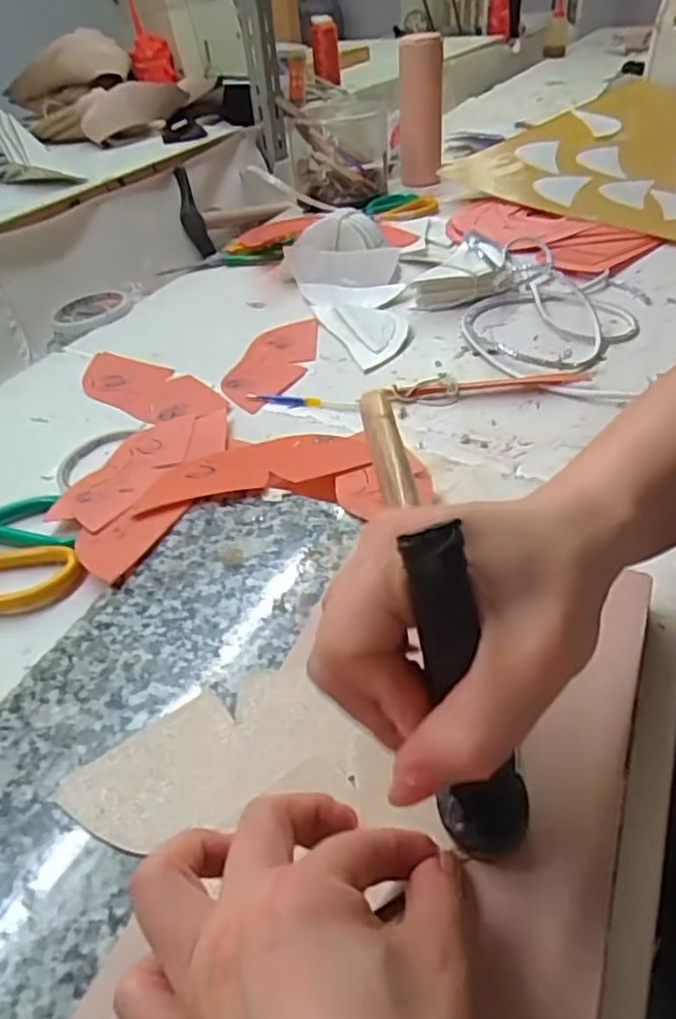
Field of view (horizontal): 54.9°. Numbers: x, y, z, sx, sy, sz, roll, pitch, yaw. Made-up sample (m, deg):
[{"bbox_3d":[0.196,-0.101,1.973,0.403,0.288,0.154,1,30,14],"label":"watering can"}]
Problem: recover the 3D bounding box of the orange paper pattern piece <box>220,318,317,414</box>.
[{"bbox_3d":[-0.061,-0.140,0.617,0.065,0.005,0.170,10,41,11],"label":"orange paper pattern piece"}]

